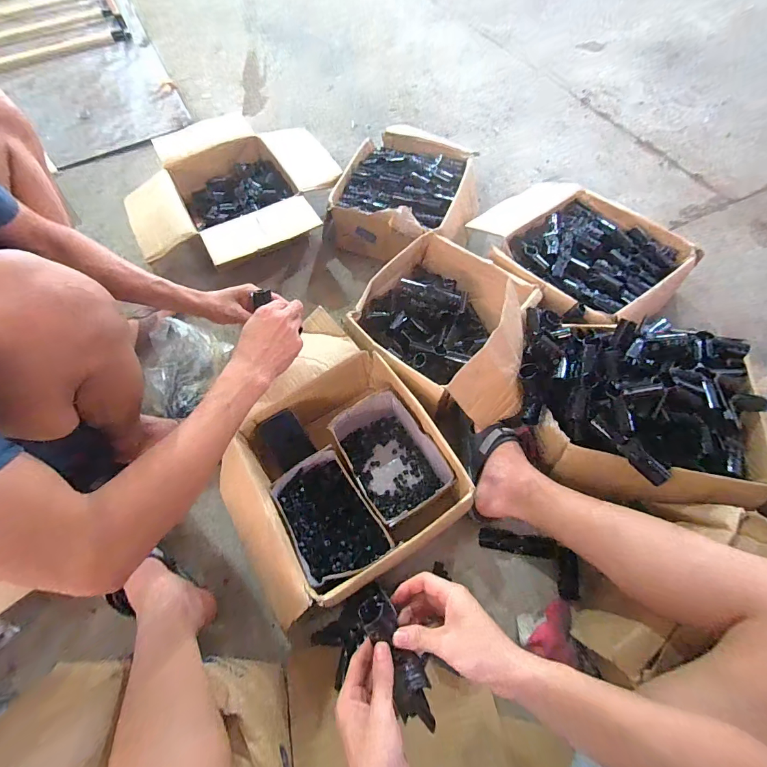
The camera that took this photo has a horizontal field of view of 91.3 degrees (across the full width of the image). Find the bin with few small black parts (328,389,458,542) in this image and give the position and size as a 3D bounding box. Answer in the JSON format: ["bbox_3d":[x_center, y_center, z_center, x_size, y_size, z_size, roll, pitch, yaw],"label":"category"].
[{"bbox_3d":[0.012,0.138,0.683,0.140,0.098,0.213,-27,63,-13],"label":"bin with few small black parts"}]

